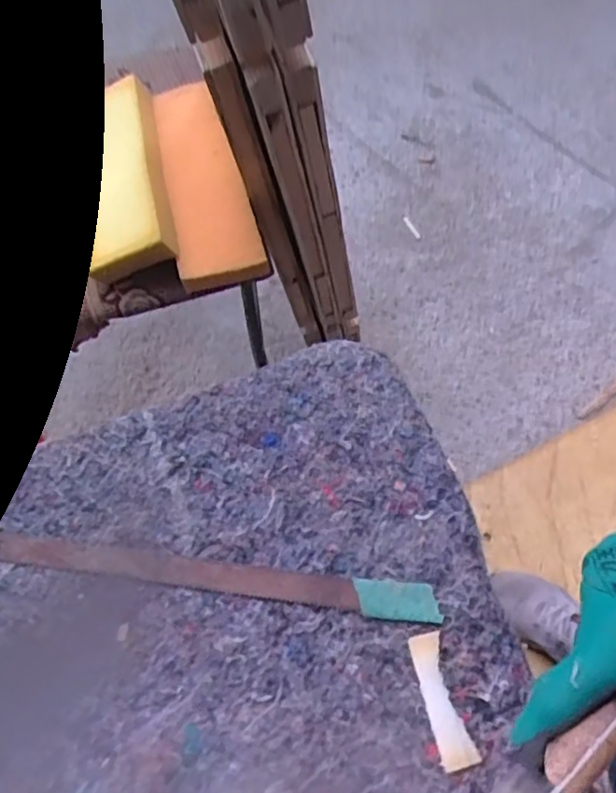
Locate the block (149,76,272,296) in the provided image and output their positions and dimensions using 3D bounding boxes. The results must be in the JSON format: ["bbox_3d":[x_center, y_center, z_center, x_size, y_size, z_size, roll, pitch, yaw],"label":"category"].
[{"bbox_3d":[-0.137,-0.275,0.801,0.102,0.051,0.293,-15,70,-8],"label":"block"}]

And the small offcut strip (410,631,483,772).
[{"bbox_3d":[0.085,0.193,0.410,0.022,0.007,0.078,-13,70,-8],"label":"small offcut strip"}]

